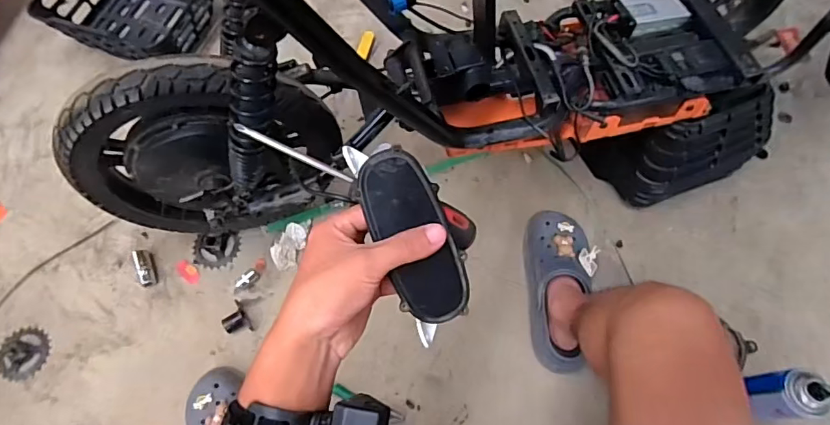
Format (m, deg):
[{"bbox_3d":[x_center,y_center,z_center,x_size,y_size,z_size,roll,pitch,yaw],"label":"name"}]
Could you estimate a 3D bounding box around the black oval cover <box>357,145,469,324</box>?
[{"bbox_3d":[0.000,0.017,0.353,0.052,0.010,0.128,-22,93,-10],"label":"black oval cover"}]

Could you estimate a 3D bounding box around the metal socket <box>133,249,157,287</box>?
[{"bbox_3d":[-0.485,0.098,0.879,0.023,0.025,0.069,-21,69,-10],"label":"metal socket"}]

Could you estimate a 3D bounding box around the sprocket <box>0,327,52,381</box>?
[{"bbox_3d":[-0.666,0.239,0.833,0.082,0.011,0.086,0,67,-1],"label":"sprocket"}]

